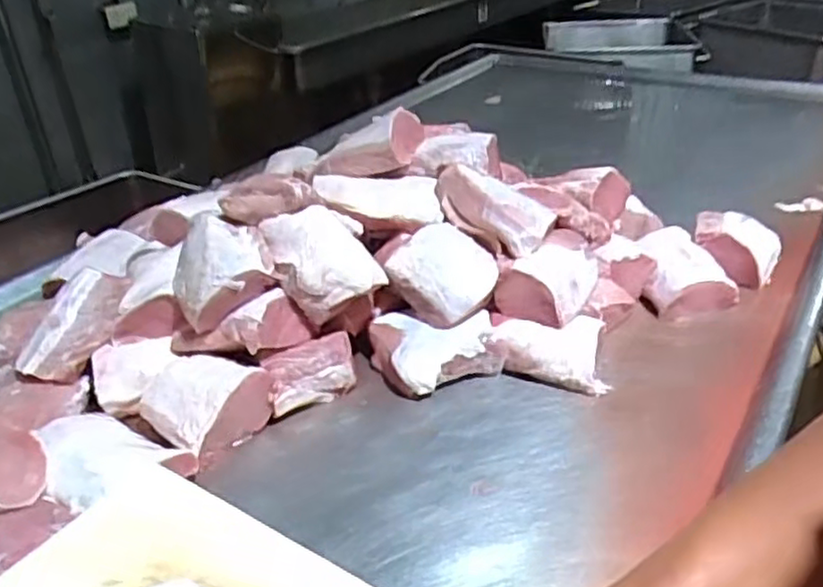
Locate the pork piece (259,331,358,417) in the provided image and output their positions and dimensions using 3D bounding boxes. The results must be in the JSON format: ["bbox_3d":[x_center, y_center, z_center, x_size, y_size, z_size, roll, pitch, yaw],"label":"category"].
[{"bbox_3d":[-0.124,0.098,0.886,0.123,0.063,0.053,-21,35,-26],"label":"pork piece"}]

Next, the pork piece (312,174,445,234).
[{"bbox_3d":[-0.049,-0.136,1.035,0.185,0.061,0.088,-2,31,3],"label":"pork piece"}]

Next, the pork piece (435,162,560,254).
[{"bbox_3d":[0.117,-0.128,1.005,0.110,0.063,0.184,-27,39,-34],"label":"pork piece"}]

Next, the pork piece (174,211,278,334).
[{"bbox_3d":[-0.245,-0.035,0.904,0.115,0.088,0.139,-17,34,-21],"label":"pork piece"}]

